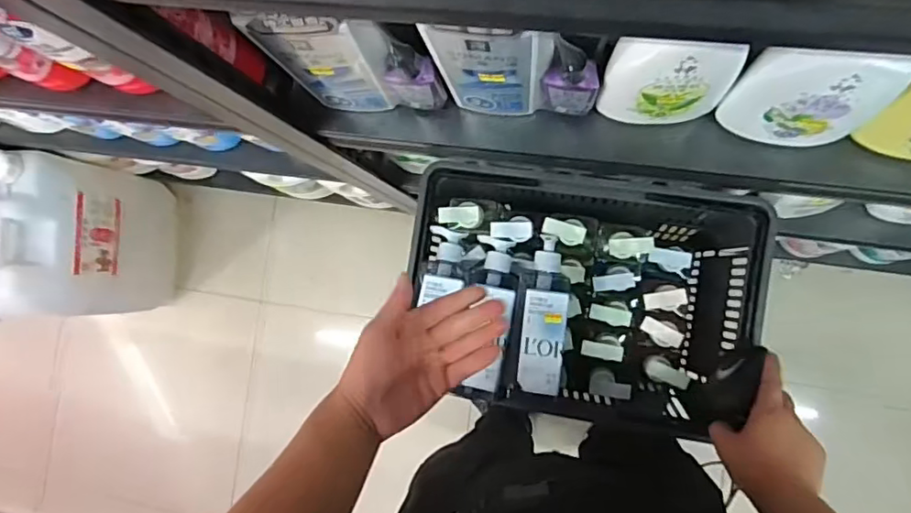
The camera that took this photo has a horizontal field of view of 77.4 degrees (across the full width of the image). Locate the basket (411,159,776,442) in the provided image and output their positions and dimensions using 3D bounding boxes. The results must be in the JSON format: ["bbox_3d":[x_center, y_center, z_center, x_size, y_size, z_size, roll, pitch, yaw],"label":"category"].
[{"bbox_3d":[0.174,0.047,0.828,0.459,0.209,0.296,7,89,10],"label":"basket"}]

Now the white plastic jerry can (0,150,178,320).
[{"bbox_3d":[-0.878,-0.036,1.386,0.174,0.419,0.349,2,88,10],"label":"white plastic jerry can"}]

